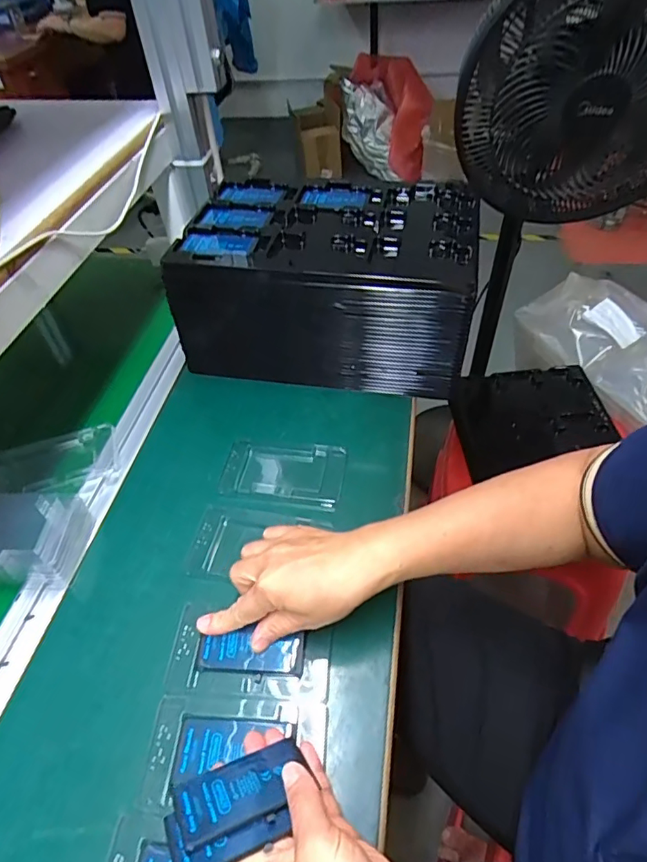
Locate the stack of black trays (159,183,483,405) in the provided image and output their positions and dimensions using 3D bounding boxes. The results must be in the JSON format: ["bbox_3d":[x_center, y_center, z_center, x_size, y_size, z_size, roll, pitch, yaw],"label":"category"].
[{"bbox_3d":[0.009,-0.186,0.645,0.323,0.152,0.211,6,49,10],"label":"stack of black trays"}]

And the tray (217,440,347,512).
[{"bbox_3d":[-0.043,0.042,0.548,0.125,0.005,0.078,3,48,8],"label":"tray"}]

